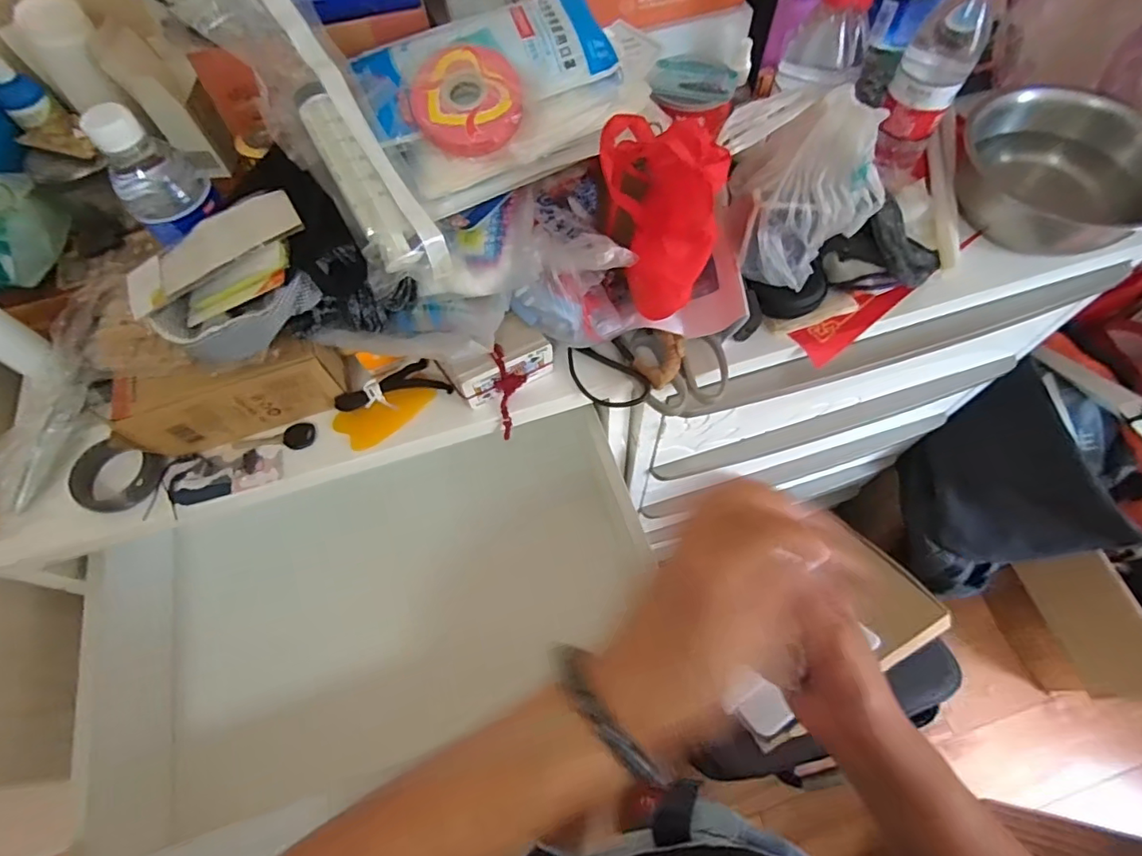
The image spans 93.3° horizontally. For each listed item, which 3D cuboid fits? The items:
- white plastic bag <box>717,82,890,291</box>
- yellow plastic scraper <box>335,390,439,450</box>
[{"bbox_3d":[0.193,-0.194,0.456,0.120,0.147,0.086,27,67,16],"label":"white plastic bag"},{"bbox_3d":[-0.172,-0.010,0.502,0.093,0.010,0.044,-21,63,-7],"label":"yellow plastic scraper"}]

